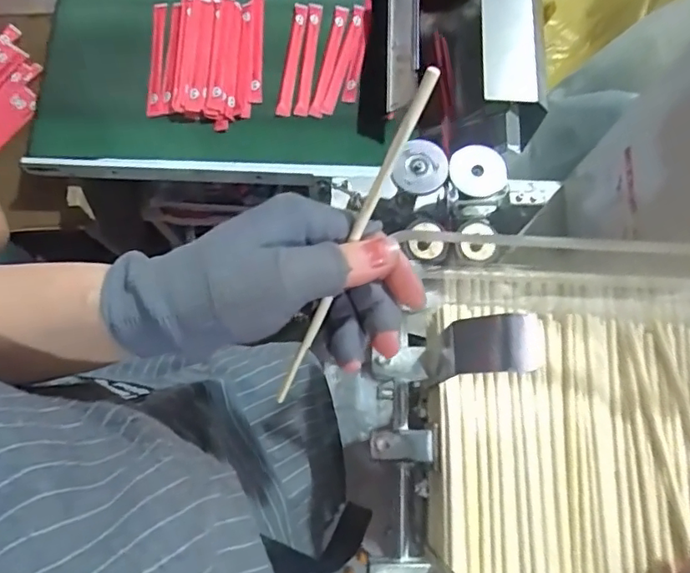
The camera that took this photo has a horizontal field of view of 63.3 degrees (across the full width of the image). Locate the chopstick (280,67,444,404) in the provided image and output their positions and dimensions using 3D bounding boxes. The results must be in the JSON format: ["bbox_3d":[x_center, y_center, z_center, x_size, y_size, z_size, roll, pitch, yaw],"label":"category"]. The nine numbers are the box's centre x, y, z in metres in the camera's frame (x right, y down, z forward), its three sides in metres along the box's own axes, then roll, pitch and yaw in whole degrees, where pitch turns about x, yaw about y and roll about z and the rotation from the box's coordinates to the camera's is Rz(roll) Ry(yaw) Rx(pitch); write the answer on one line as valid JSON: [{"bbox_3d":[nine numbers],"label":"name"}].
[{"bbox_3d":[-0.001,-0.010,0.274,0.006,0.187,0.009,29,31,7],"label":"chopstick"}]

